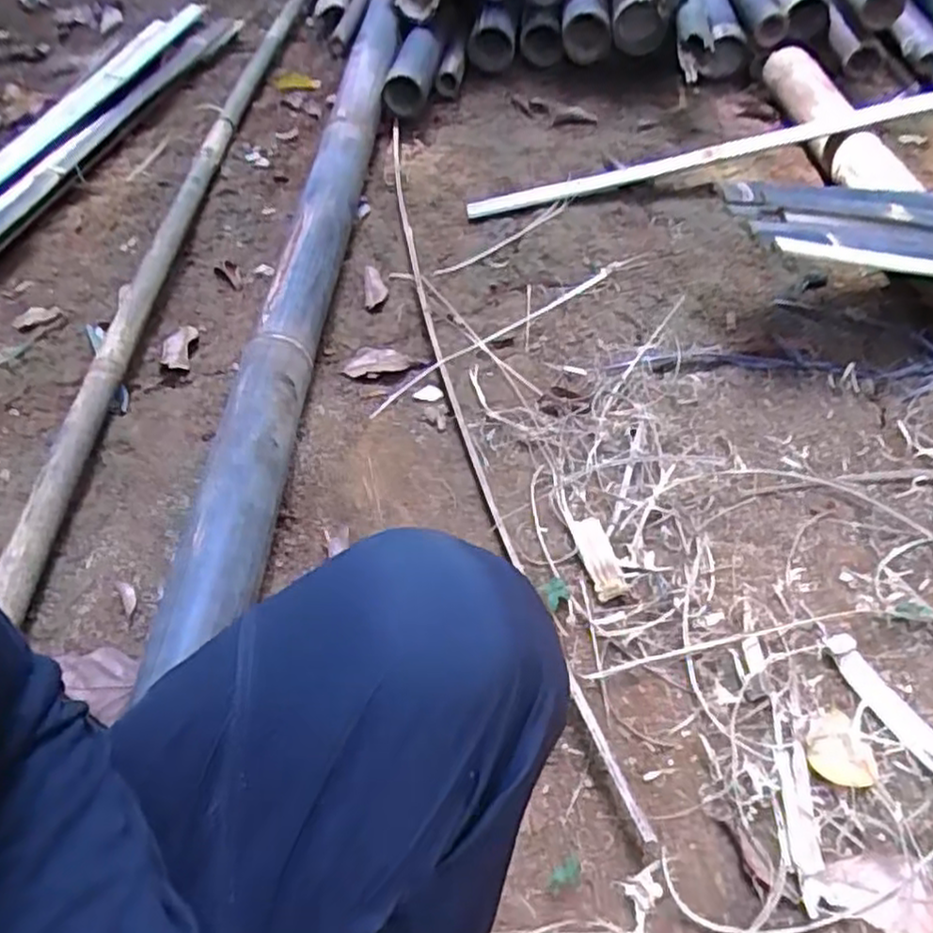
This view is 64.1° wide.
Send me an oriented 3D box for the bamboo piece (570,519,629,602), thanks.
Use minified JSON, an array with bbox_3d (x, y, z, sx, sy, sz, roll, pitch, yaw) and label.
[{"bbox_3d":[0.135,0.091,0.756,0.032,0.008,0.087,-15,51,-5],"label":"bamboo piece"}]

